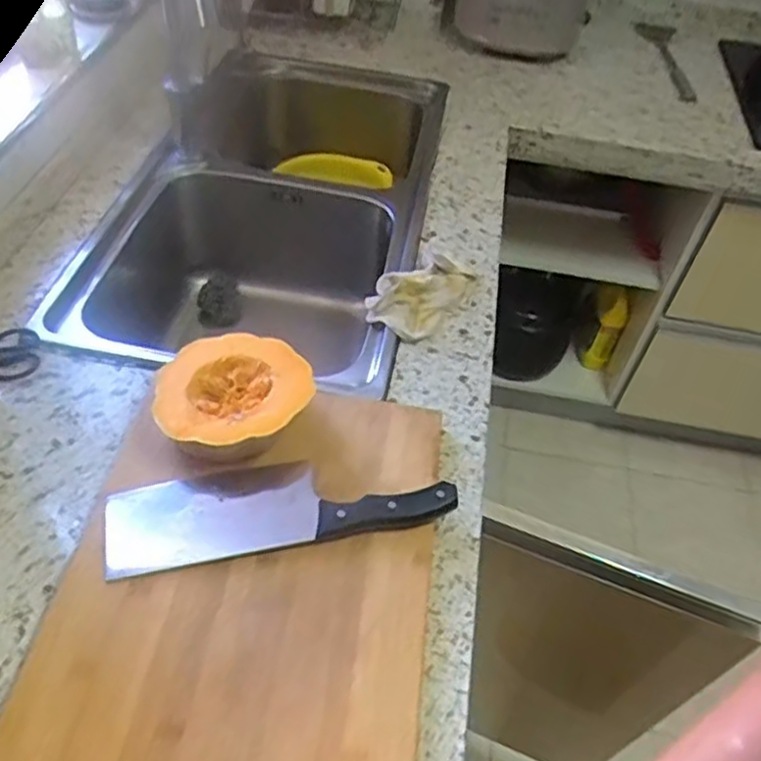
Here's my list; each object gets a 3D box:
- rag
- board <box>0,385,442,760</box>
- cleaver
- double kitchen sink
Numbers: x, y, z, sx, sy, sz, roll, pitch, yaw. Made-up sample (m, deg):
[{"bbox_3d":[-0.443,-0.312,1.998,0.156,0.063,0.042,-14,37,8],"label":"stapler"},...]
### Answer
[{"bbox_3d":[0.054,-0.118,0.844,0.097,0.037,0.167,34,53,21],"label":"rag"},{"bbox_3d":[-0.108,0.159,0.584,0.299,0.035,0.378,7,48,0],"label":"board"},{"bbox_3d":[-0.086,0.105,0.609,0.289,0.020,0.085,-7,50,-13],"label":"cleaver"},{"bbox_3d":[-0.150,-0.200,1.043,0.400,0.261,0.675,10,48,2],"label":"double kitchen sink"}]

